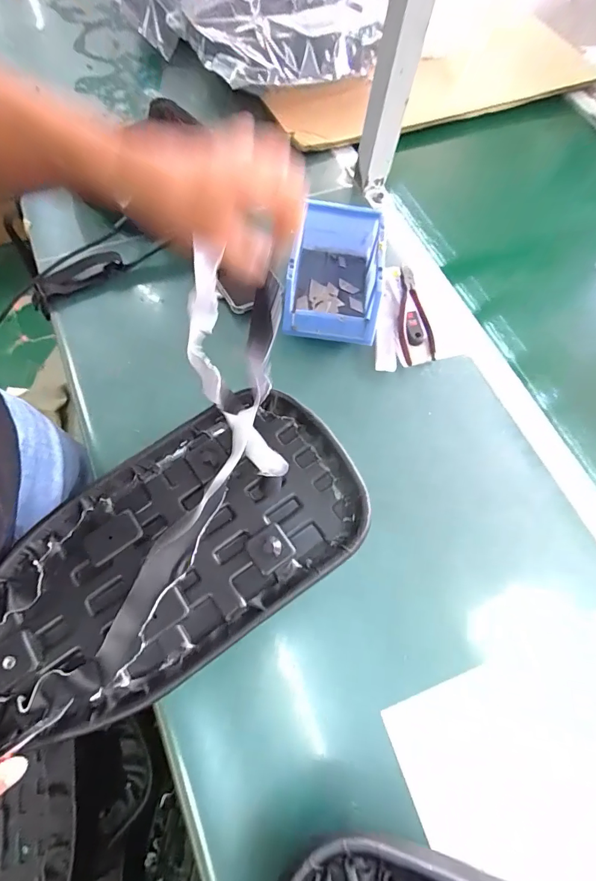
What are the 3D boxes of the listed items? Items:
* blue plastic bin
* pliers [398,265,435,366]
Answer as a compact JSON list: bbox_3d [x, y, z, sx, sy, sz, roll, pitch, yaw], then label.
[{"bbox_3d":[0.050,-0.219,0.557,0.117,0.068,0.184,7,69,0],"label":"blue plastic bin"},{"bbox_3d":[0.158,-0.179,0.578,0.047,0.015,0.156,-5,69,-4],"label":"pliers"}]

